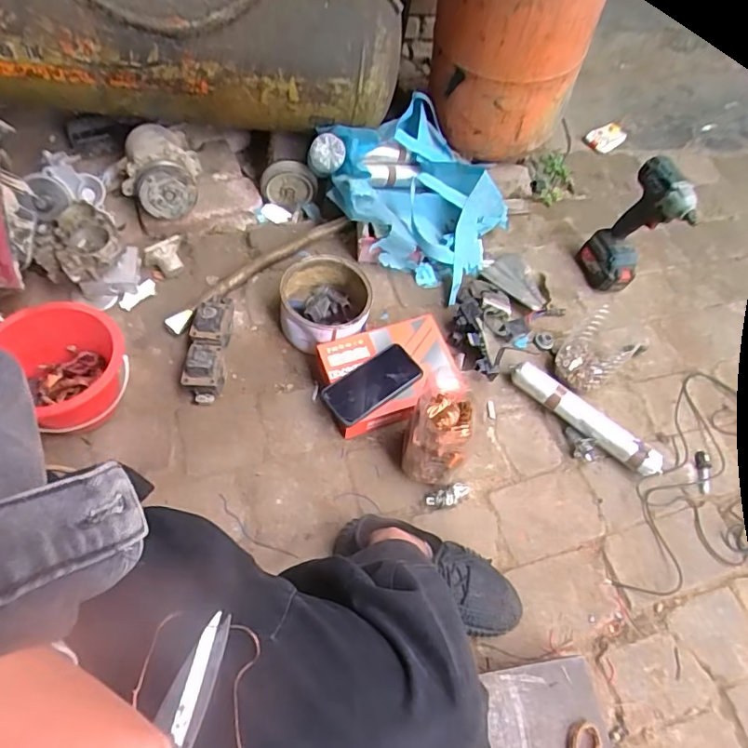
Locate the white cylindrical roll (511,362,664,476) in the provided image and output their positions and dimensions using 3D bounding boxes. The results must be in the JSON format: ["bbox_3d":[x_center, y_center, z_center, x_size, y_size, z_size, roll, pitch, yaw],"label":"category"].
[{"bbox_3d":[0.350,0.075,0.879,0.271,0.050,0.048,39,62,14],"label":"white cylindrical roll"}]

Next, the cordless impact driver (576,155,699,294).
[{"bbox_3d":[0.498,-0.267,1.009,0.098,0.244,0.134,-29,68,-23],"label":"cordless impact driver"}]

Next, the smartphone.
[{"bbox_3d":[-0.002,0.014,0.825,0.160,0.015,0.075,-32,70,-23],"label":"smartphone"}]

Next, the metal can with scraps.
[{"bbox_3d":[-0.081,-0.115,0.900,0.145,0.101,0.144,4,60,-6],"label":"metal can with scraps"}]

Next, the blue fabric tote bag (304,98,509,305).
[{"bbox_3d":[0.099,-0.358,1.040,0.349,0.181,0.346,41,62,15],"label":"blue fabric tote bag"}]

